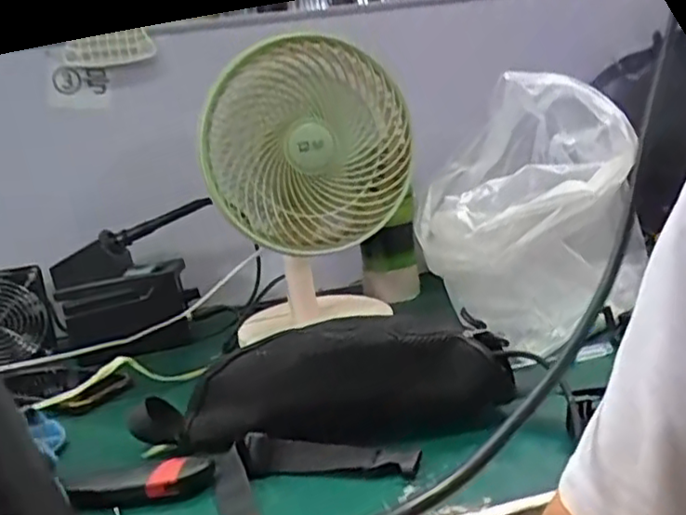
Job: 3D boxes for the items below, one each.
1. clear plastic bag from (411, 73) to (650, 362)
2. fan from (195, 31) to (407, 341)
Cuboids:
[{"bbox_3d":[0.208,-0.062,0.744,0.217,0.256,0.223,-1,15,25],"label":"clear plastic bag"},{"bbox_3d":[-0.042,-0.069,0.742,0.205,0.314,0.162,-10,14,-13],"label":"fan"}]

